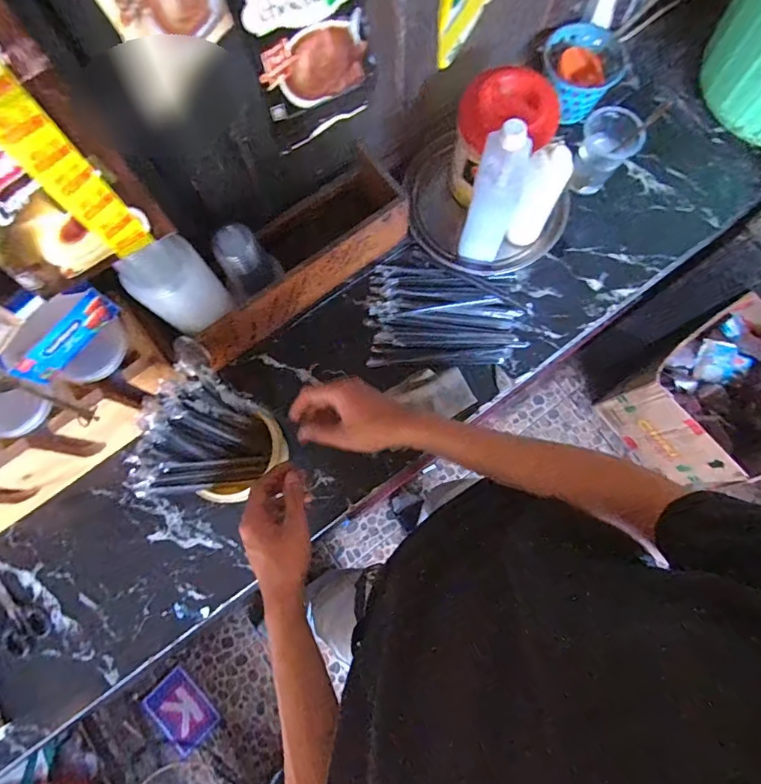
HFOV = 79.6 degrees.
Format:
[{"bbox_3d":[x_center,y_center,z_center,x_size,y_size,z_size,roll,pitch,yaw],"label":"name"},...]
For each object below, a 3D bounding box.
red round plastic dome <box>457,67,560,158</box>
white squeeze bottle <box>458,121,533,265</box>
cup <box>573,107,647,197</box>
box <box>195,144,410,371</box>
[{"bbox_3d":[0.192,-0.409,0.667,0.138,0.039,0.128,0,77,1],"label":"red round plastic dome"},{"bbox_3d":[0.167,-0.280,0.681,0.064,0.220,0.091,15,78,4],"label":"white squeeze bottle"},{"bbox_3d":[0.361,-0.401,0.756,0.082,0.119,0.081,0,77,1],"label":"cup"},{"bbox_3d":[-0.130,-0.208,0.724,0.379,0.107,0.119,-39,79,-7],"label":"box"}]

